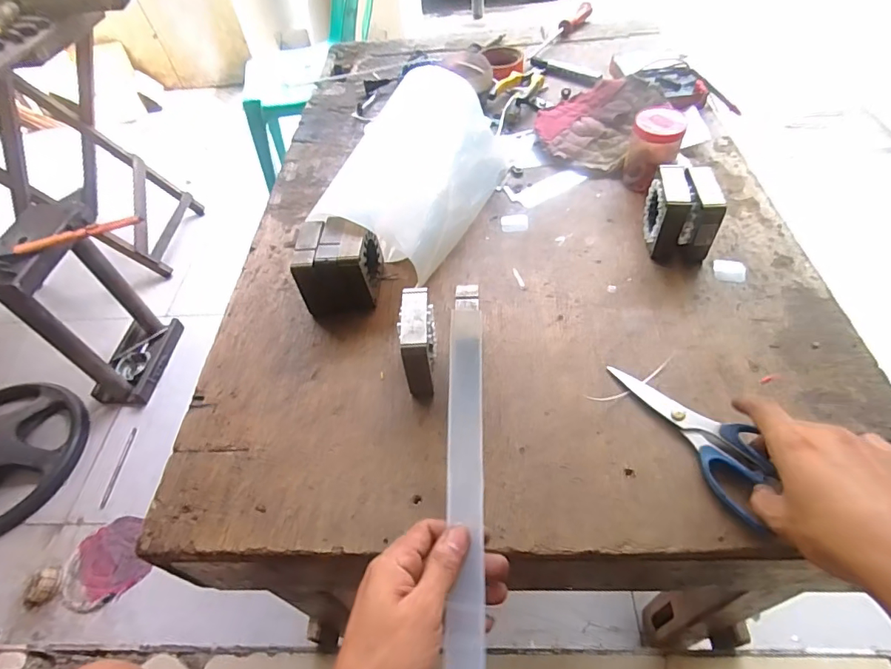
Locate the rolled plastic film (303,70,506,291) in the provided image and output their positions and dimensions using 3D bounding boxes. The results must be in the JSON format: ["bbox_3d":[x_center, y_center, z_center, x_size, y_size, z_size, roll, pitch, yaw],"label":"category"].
[{"bbox_3d":[-0.031,-0.197,0.596,0.138,0.110,0.281,20,56,20],"label":"rolled plastic film"}]

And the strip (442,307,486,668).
[{"bbox_3d":[0.013,0.182,0.336,0.030,0.020,0.431,-1,66,6],"label":"strip"}]

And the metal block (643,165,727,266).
[{"bbox_3d":[0.254,-0.129,0.535,0.065,0.078,0.074,6,53,11],"label":"metal block"}]

